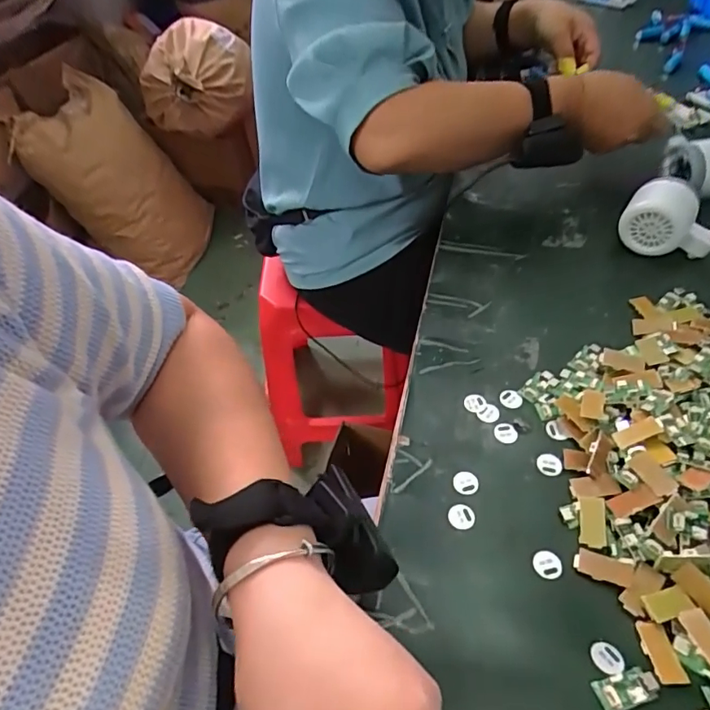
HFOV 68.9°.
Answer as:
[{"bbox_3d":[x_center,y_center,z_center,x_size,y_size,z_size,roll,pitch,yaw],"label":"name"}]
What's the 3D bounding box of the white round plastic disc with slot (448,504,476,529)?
[{"bbox_3d":[0.070,0.105,0.339,0.016,0.004,0.017,-2,48,3],"label":"white round plastic disc with slot"}]

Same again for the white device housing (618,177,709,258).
[{"bbox_3d":[0.297,-0.126,0.491,0.085,0.059,0.052,29,56,27],"label":"white device housing"}]

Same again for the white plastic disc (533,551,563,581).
[{"bbox_3d":[0.119,0.129,0.319,0.018,0.004,0.016,-1,59,-1],"label":"white plastic disc"}]

